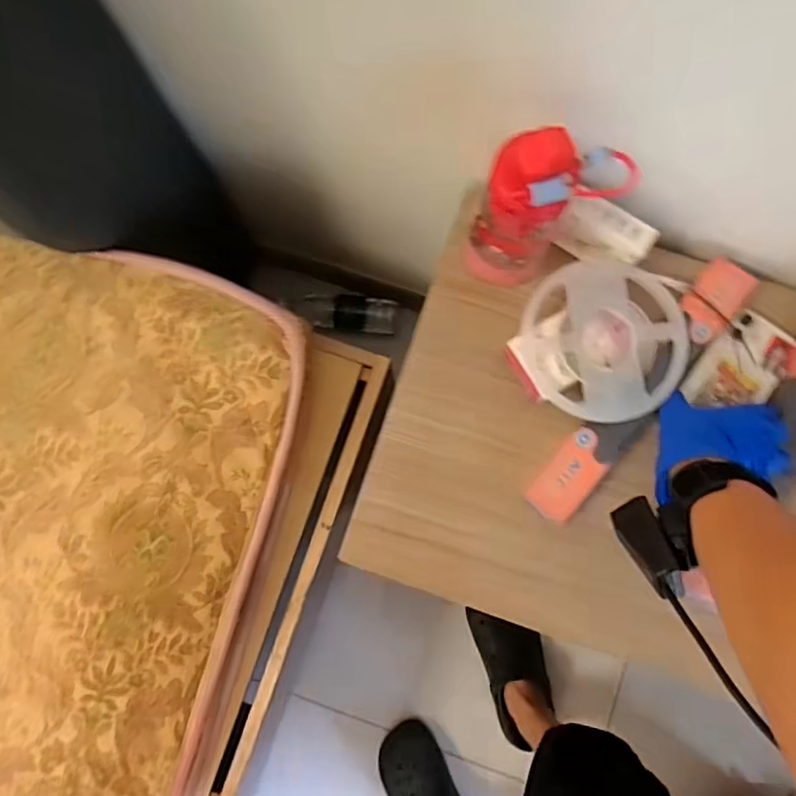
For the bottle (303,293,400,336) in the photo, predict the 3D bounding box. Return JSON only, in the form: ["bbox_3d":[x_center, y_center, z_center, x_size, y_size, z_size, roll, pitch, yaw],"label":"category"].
[{"bbox_3d":[-0.089,-0.160,1.098,0.171,0.065,0.067,6,94,-1],"label":"bottle"}]

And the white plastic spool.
[{"bbox_3d":[0.194,-0.057,0.543,0.146,0.040,0.148,0,94,0],"label":"white plastic spool"}]

